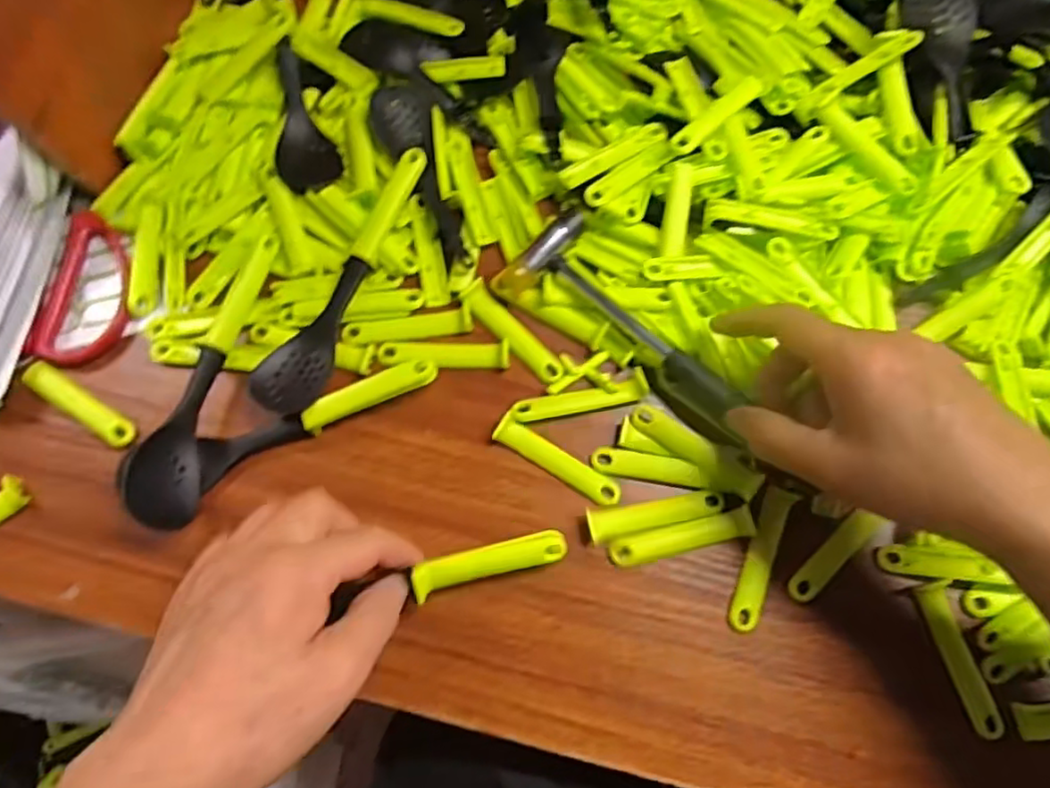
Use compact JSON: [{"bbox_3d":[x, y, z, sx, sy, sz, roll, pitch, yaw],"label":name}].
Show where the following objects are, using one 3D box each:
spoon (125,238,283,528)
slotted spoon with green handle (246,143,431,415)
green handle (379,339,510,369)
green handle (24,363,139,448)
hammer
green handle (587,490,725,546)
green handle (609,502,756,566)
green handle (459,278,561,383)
[{"bbox_3d":[-0.177,-0.014,0.351,0.029,0.039,0.170,8,77,3],"label":"spoon"},{"bbox_3d":[-0.109,-0.070,0.378,0.039,0.013,0.173,18,77,5],"label":"slotted spoon with green handle"},{"bbox_3d":[-0.047,-0.023,0.371,0.075,0.007,0.016,0,76,1],"label":"green handle"},{"bbox_3d":[-0.255,0.007,0.367,0.075,0.012,0.015,31,79,8],"label":"green handle"},{"bbox_3d":[0.075,-0.020,0.365,0.203,0.026,0.055,43,81,10],"label":"hammer"},{"bbox_3d":[0.071,0.066,0.345,0.074,0.007,0.018,-8,76,-1],"label":"green handle"},{"bbox_3d":[0.083,0.076,0.339,0.075,0.006,0.015,-13,77,-2],"label":"green handle"},{"bbox_3d":[-0.007,-0.037,0.375,0.016,0.007,0.075,-44,80,-9],"label":"green handle"}]

